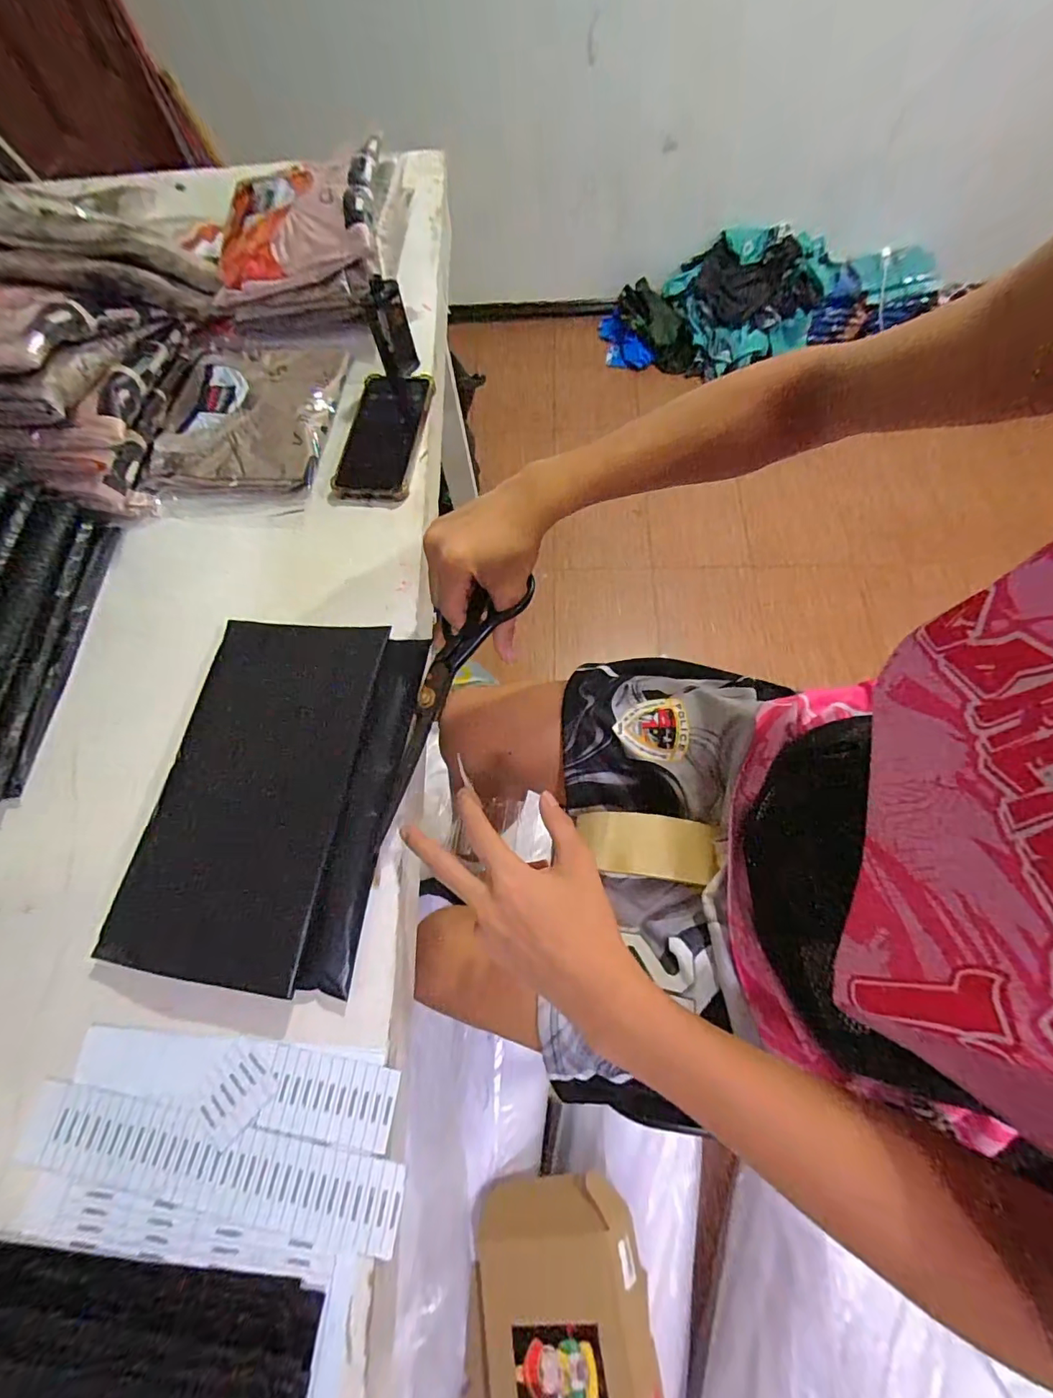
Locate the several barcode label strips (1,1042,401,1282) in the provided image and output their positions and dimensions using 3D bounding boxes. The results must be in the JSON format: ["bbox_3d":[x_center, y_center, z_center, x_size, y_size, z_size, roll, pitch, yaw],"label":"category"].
[{"bbox_3d":[-0.201,0.286,0.320,0.245,0.008,0.108,5,68,5],"label":"several barcode label strips"}]

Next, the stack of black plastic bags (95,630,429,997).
[{"bbox_3d":[-0.196,0.064,0.396,0.184,0.018,0.275,6,68,6],"label":"stack of black plastic bags"}]

